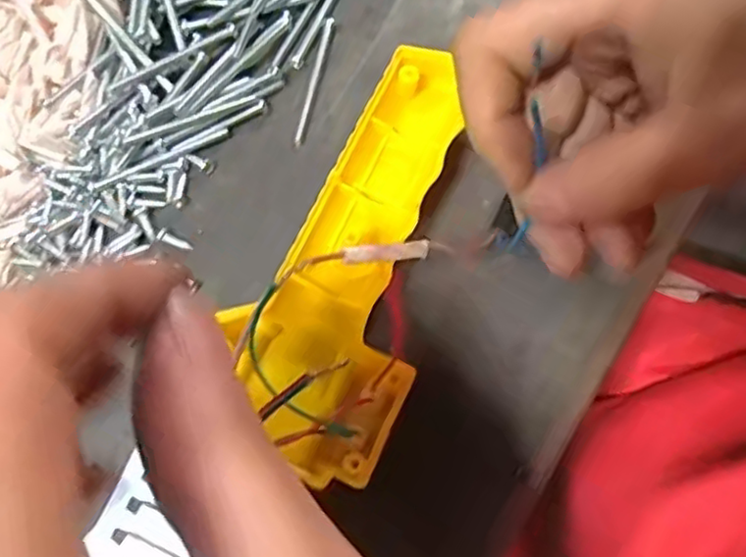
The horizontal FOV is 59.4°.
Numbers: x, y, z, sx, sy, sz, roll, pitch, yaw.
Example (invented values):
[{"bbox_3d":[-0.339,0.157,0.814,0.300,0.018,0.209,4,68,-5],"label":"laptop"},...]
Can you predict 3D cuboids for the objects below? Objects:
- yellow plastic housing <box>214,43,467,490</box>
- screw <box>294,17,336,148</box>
[{"bbox_3d":[0.000,-0.010,0.237,0.063,0.029,0.152,25,76,6],"label":"yellow plastic housing"},{"bbox_3d":[-0.024,-0.081,0.268,0.005,0.006,0.057,13,75,3],"label":"screw"}]

